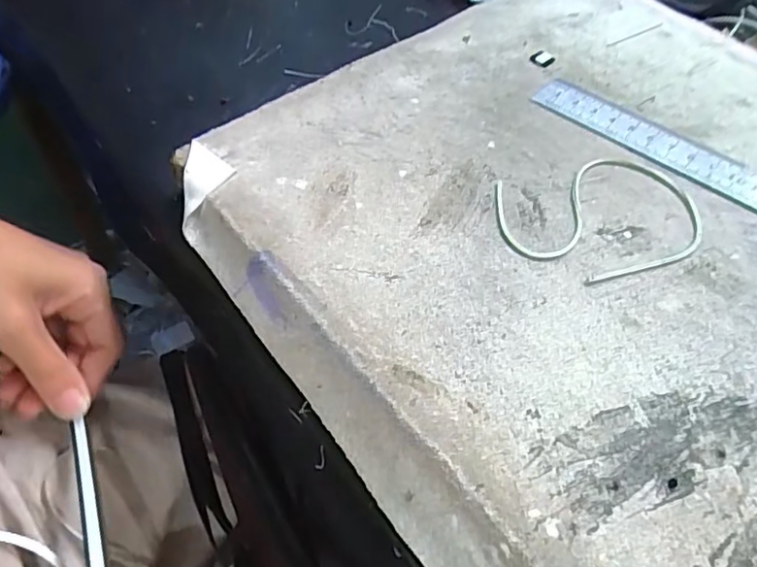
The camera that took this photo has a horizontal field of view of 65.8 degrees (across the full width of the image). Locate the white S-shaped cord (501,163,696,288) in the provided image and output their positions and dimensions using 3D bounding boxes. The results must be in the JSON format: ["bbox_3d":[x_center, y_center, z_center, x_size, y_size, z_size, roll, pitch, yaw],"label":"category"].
[{"bbox_3d":[0.092,-0.029,0.243,0.084,0.004,0.057,-15,55,-12],"label":"white S-shaped cord"}]

